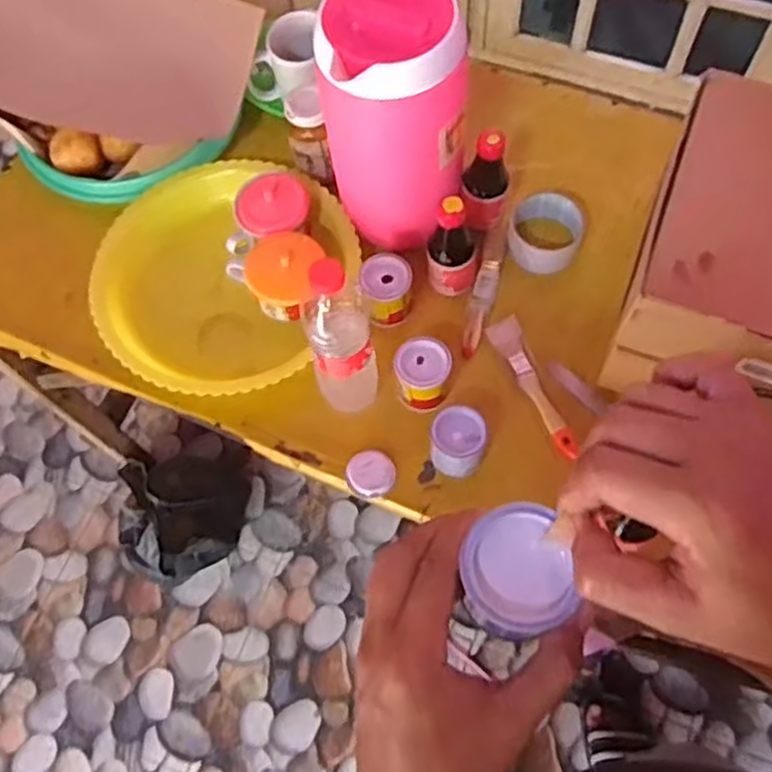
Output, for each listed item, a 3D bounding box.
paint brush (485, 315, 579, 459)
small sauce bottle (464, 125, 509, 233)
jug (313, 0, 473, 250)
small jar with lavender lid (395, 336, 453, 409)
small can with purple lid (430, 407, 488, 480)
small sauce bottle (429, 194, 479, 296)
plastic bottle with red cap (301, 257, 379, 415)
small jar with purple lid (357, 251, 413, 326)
[{"bbox_3d":[0.155,0.000,0.813,0.036,0.014,0.168,-19,67,-5],"label":"paint brush"},{"bbox_3d":[0.110,-0.221,0.842,0.050,0.127,0.041,8,67,7],"label":"small sauce bottle"},{"bbox_3d":[0.011,-0.261,0.785,0.131,0.277,0.125,-20,67,-5],"label":"jug"},{"bbox_3d":[0.039,-0.012,0.799,0.057,0.060,0.061,-1,67,3],"label":"small jar with lavender lid"},{"bbox_3d":[0.072,0.060,0.772,0.052,0.065,0.061,8,67,7],"label":"small can with purple lid"},{"bbox_3d":[0.073,-0.151,0.814,0.054,0.127,0.047,3,67,5],"label":"small sauce bottle"},{"bbox_3d":[-0.043,-0.042,0.722,0.059,0.214,0.064,-1,67,3],"label":"plastic bottle with red cap"},{"bbox_3d":[0.001,-0.107,0.841,0.055,0.053,0.063,-17,67,-4],"label":"small jar with purple lid"}]

